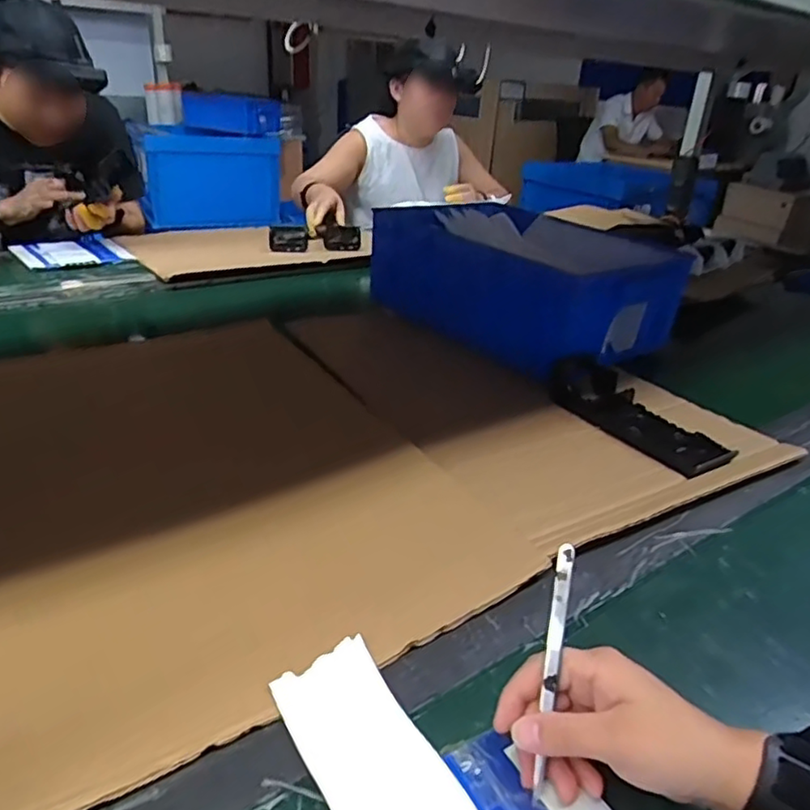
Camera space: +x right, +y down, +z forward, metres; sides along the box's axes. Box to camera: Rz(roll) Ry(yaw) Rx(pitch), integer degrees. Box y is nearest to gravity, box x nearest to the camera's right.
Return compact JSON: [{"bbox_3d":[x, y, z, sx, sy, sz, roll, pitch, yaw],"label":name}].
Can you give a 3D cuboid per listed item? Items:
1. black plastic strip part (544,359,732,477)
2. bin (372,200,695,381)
[{"bbox_3d":[0.262,0.007,0.705,0.089,0.040,0.213,-14,33,-27],"label":"black plastic strip part"},{"bbox_3d":[0.188,-0.199,0.939,0.318,0.135,0.383,-17,34,-34],"label":"bin"}]

